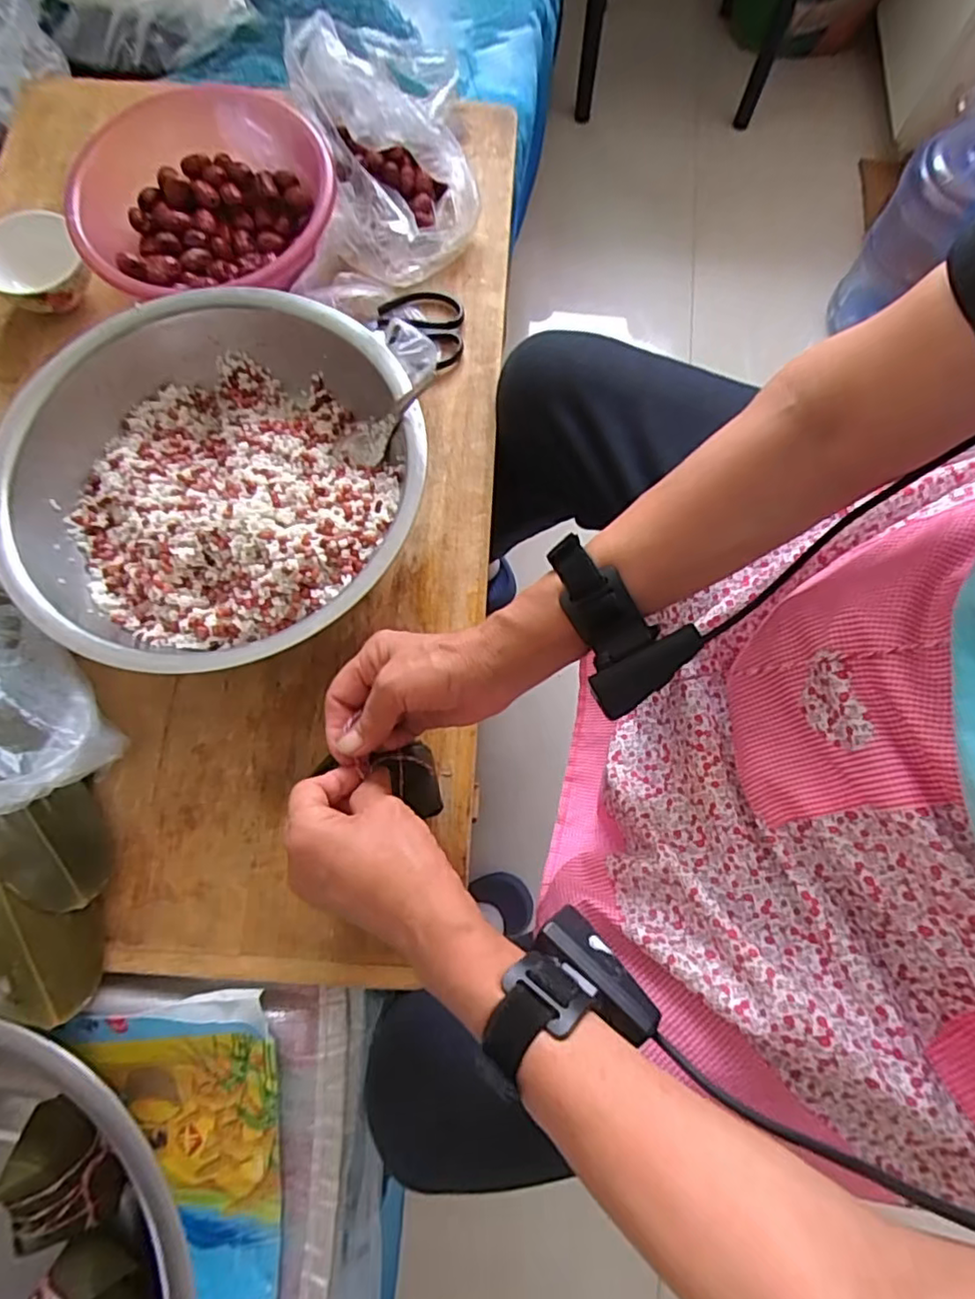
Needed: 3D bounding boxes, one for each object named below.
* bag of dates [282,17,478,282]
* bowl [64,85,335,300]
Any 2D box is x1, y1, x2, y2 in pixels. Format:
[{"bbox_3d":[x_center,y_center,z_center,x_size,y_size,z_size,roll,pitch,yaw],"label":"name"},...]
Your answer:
[{"bbox_3d":[-0.099,-0.468,0.586,0.157,0.099,0.216,-9,74,-3],"label":"bag of dates"},{"bbox_3d":[-0.256,-0.403,0.570,0.222,0.067,0.222,0,74,-1],"label":"bowl"}]

